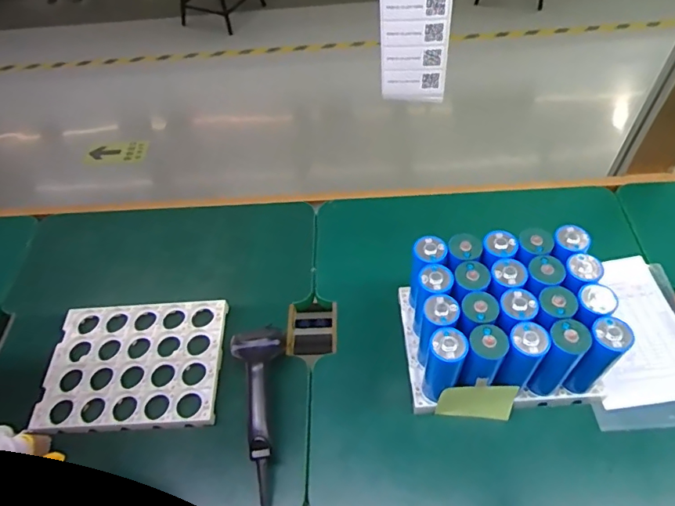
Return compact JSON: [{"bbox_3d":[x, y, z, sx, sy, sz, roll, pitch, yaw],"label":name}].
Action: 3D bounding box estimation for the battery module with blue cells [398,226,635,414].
[{"bbox_3d":[0.196,0.086,0.583,0.218,0.152,0.171,-5,54,2],"label":"battery module with blue cells"}]

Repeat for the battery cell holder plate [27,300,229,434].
[{"bbox_3d":[-0.274,0.151,0.653,0.232,0.022,0.177,-3,54,3],"label":"battery cell holder plate"}]

